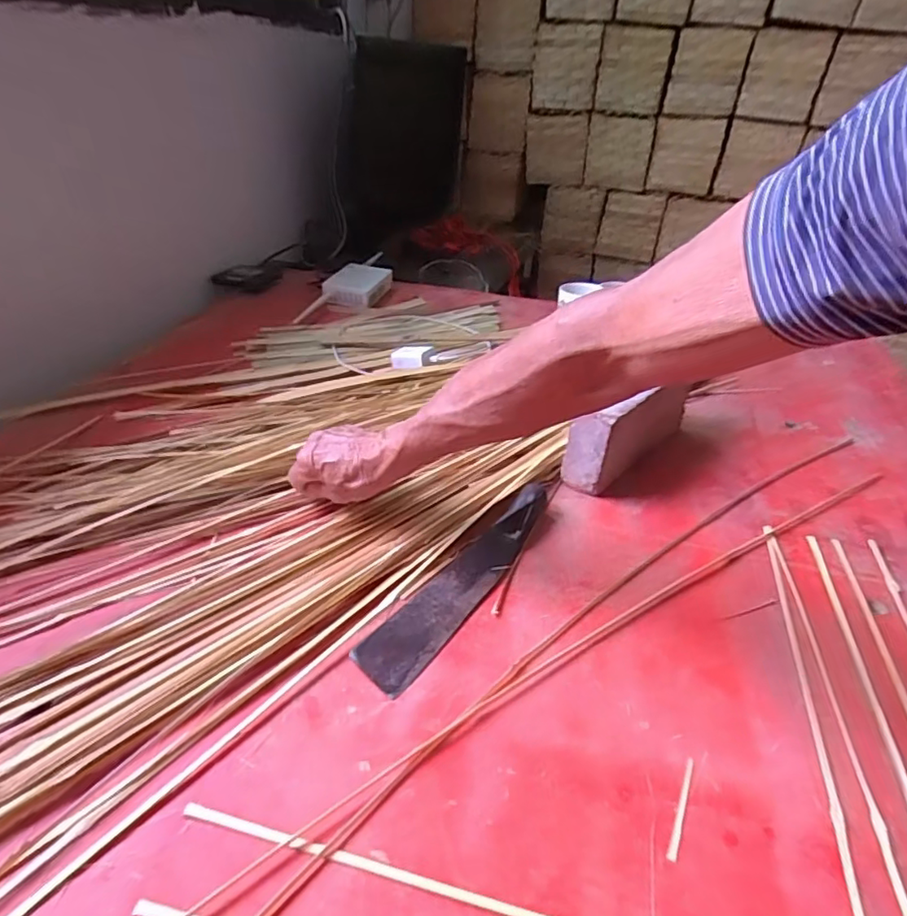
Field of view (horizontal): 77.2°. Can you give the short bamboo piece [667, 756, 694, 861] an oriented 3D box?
[{"bbox_3d":[0.164,0.248,0.406,0.005,0.004,0.076,22,38,20],"label":"short bamboo piece"}]

